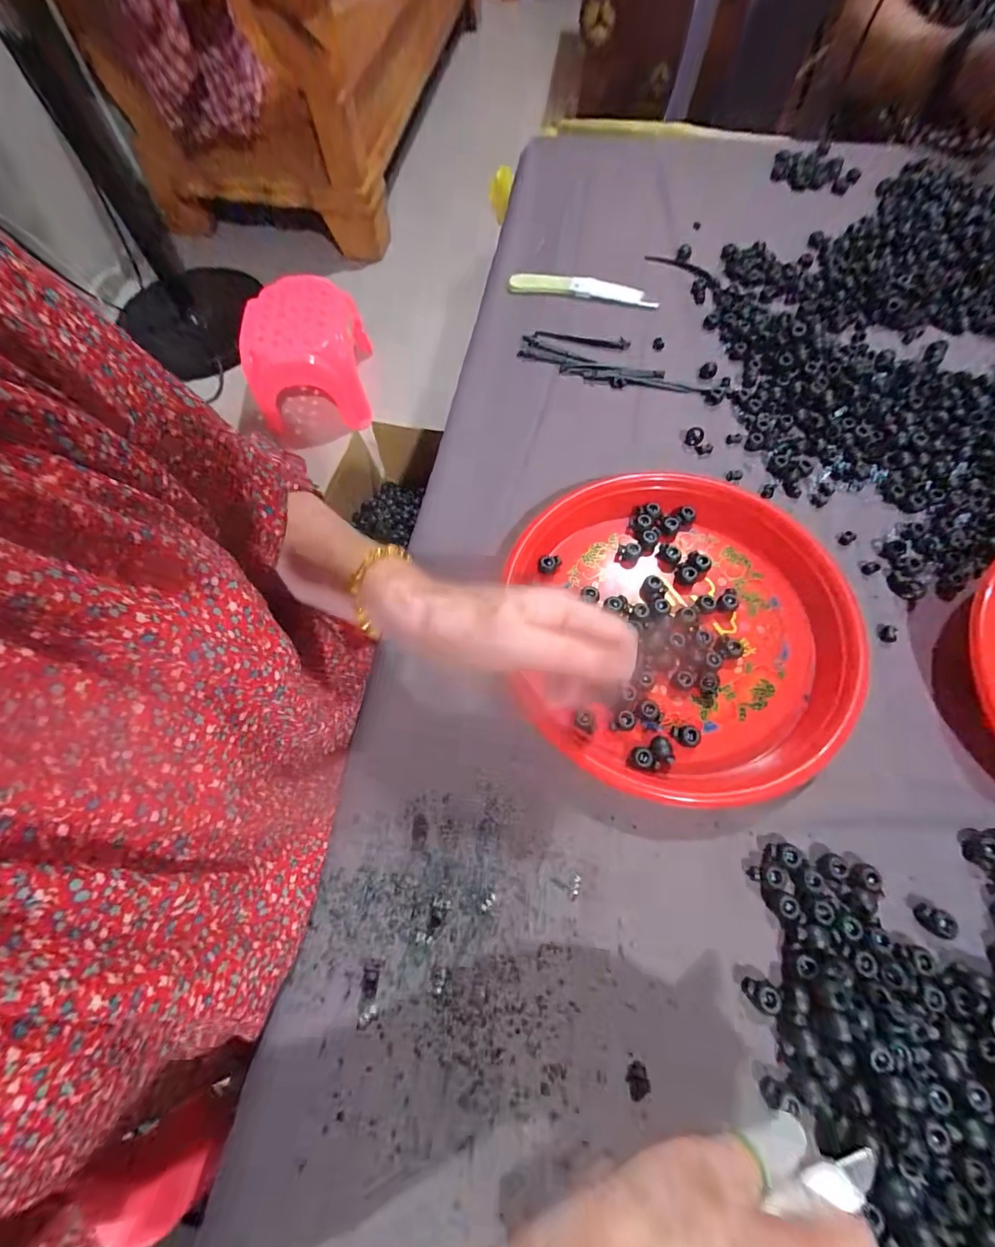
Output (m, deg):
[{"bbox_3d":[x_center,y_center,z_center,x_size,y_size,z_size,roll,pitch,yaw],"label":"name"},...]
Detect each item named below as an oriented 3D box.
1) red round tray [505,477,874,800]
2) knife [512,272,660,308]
[{"bbox_3d":[0.138,0.000,0.350,0.246,0.030,0.246,-1,66,3],"label":"red round tray"},{"bbox_3d":[0.096,-0.381,0.532,0.165,0.014,0.024,14,68,9],"label":"knife"}]

